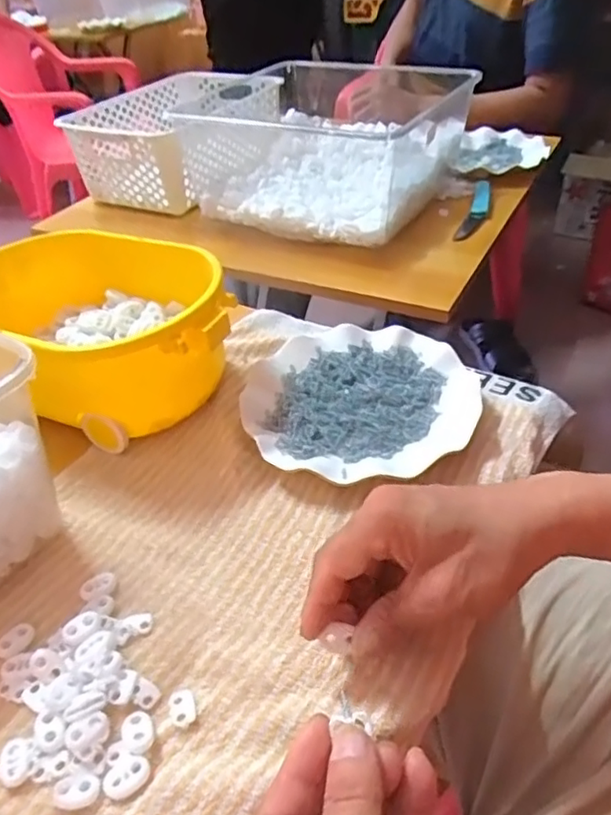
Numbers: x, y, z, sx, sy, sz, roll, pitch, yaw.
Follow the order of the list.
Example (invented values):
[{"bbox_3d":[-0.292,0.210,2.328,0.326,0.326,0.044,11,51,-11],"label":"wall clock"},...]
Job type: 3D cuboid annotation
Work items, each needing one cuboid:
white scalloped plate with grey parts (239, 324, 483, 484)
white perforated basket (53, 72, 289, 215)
[{"bbox_3d":[0.042,-0.007,0.491,0.180,0.020,0.175,-3,40,3],"label":"white scalloped plate with grey parts"},{"bbox_3d":[-0.180,-0.400,0.915,0.231,0.108,0.314,11,42,19],"label":"white perforated basket"}]

